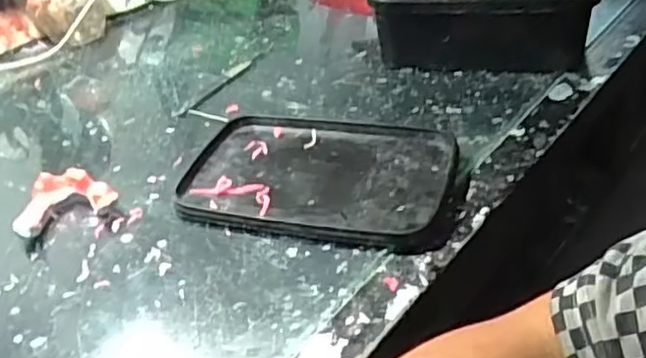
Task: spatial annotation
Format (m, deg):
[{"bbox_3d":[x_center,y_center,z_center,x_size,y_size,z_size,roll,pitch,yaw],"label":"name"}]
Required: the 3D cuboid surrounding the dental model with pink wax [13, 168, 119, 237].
[{"bbox_3d":[-0.178,0.015,0.475,0.065,0.024,0.047,-18,38,-15],"label":"dental model with pink wax"}]

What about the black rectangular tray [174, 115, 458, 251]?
[{"bbox_3d":[-0.002,-0.004,0.477,0.180,0.012,0.126,7,38,18],"label":"black rectangular tray"}]

